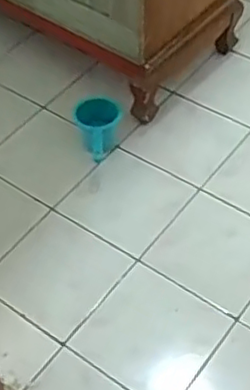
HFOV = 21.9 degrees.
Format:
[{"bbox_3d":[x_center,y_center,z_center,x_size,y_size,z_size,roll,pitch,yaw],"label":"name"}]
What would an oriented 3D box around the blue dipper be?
[{"bbox_3d":[-0.077,-0.193,1.915,0.148,0.134,0.153,-7,49,0],"label":"blue dipper"}]

